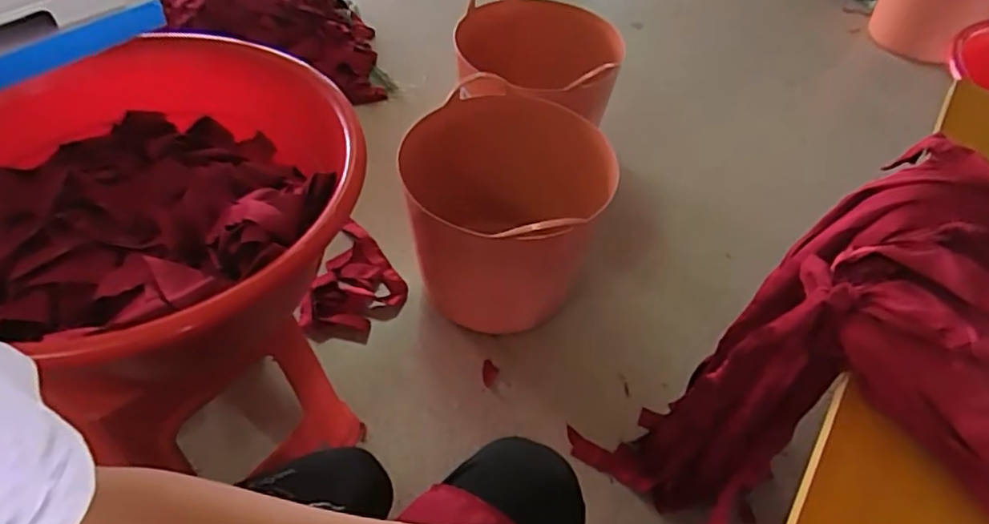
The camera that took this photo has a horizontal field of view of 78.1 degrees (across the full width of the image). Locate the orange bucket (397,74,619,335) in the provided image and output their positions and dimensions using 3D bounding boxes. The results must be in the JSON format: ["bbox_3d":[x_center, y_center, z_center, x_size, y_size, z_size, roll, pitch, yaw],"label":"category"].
[{"bbox_3d":[0.027,-0.100,1.331,0.375,0.366,0.370,3,49,-3],"label":"orange bucket"}]

